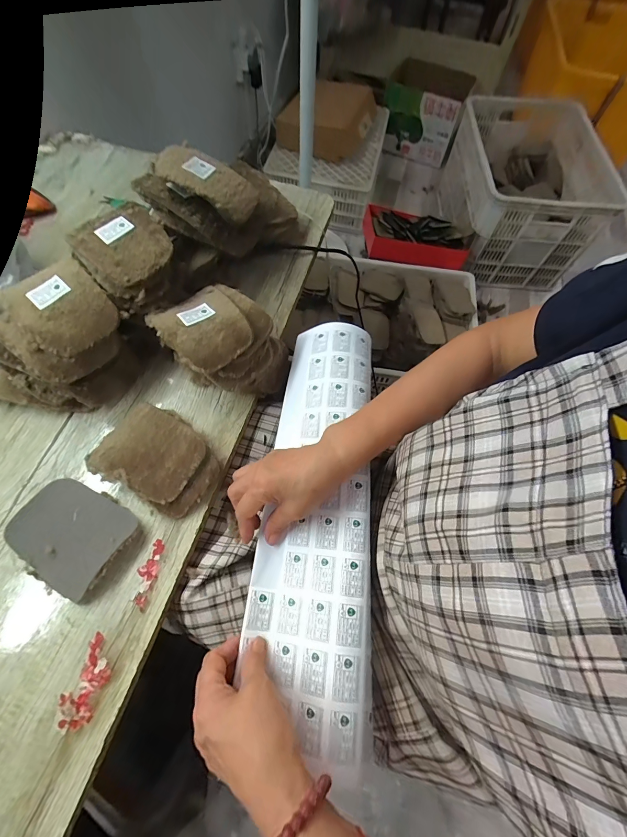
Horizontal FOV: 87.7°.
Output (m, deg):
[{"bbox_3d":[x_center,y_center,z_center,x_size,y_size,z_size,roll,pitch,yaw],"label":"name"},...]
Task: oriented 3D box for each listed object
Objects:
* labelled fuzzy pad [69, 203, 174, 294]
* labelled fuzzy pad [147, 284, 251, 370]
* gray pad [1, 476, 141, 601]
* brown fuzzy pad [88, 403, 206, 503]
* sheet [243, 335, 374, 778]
[{"bbox_3d":[-0.238,-0.215,0.407,0.100,0.021,0.116,-36,71,-17],"label":"labelled fuzzy pad"},{"bbox_3d":[-0.138,-0.115,0.404,0.097,0.017,0.122,-35,71,-17],"label":"labelled fuzzy pad"},{"bbox_3d":[-0.261,0.124,0.352,0.124,0.019,0.096,28,67,12],"label":"gray pad"},{"bbox_3d":[-0.191,0.037,0.386,0.125,0.018,0.095,22,66,10],"label":"brown fuzzy pad"},{"bbox_3d":[0.003,0.078,0.366,0.117,0.030,0.440,4,65,1],"label":"sheet"}]

